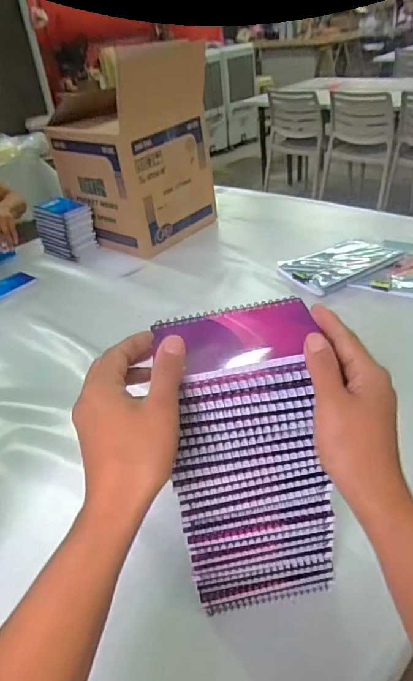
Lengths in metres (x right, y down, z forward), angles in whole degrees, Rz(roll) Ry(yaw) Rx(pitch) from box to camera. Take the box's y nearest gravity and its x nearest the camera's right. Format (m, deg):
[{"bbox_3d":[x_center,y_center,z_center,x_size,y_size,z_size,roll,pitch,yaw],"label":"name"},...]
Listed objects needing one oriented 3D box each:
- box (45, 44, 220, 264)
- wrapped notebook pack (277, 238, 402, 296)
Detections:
[{"bbox_3d":[-0.186,-0.461,1.183,0.298,0.409,0.267,20,43,33],"label":"box"},{"bbox_3d":[0.277,-0.160,0.987,0.215,0.014,0.156,-23,36,-15],"label":"wrapped notebook pack"}]

